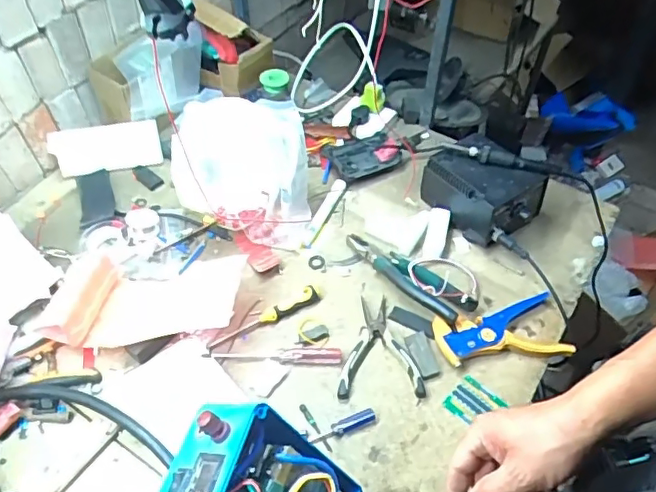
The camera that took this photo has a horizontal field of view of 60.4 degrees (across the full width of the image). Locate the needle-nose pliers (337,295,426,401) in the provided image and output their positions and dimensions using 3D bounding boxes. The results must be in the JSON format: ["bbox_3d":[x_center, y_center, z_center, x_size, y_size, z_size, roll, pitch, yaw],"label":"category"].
[{"bbox_3d":[0.063,0.122,0.716,0.102,0.012,0.145,0,53,-1],"label":"needle-nose pliers"}]

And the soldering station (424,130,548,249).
[{"bbox_3d":[0.227,-0.086,0.840,0.100,0.090,0.158,-33,60,-23],"label":"soldering station"}]

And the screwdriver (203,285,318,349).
[{"bbox_3d":[-0.084,0.093,0.742,0.158,0.016,0.024,-22,57,-16],"label":"screwdriver"}]

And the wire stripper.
[{"bbox_3d":[0.220,0.112,0.717,0.160,0.026,0.081,-10,54,-9],"label":"wire stripper"}]

